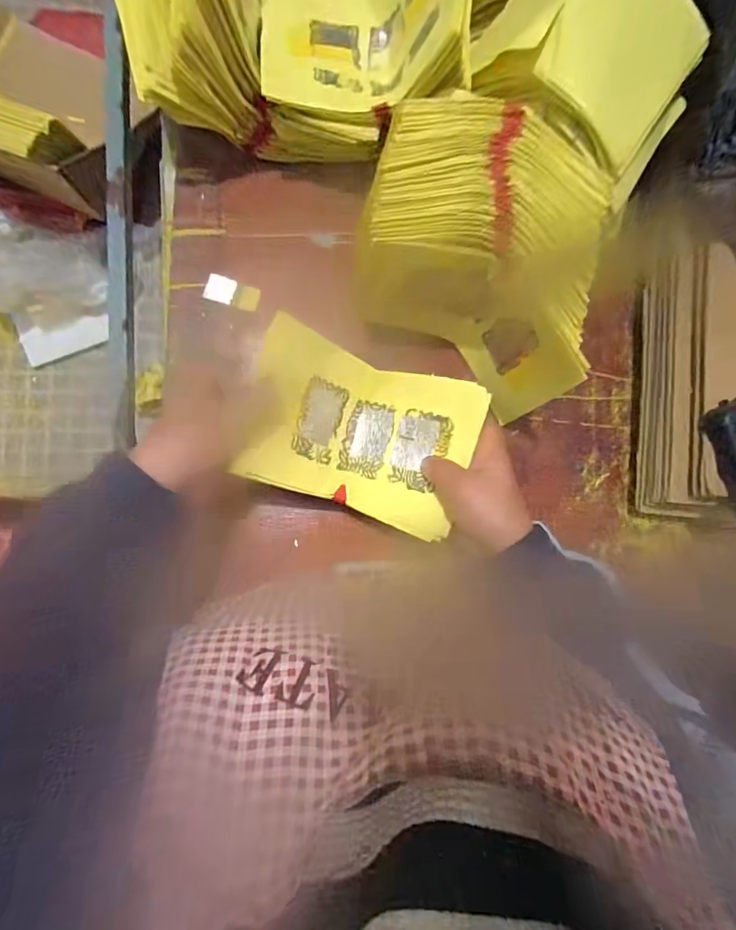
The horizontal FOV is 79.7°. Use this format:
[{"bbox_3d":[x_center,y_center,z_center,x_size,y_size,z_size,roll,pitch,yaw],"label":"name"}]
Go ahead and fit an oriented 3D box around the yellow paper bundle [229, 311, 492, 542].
[{"bbox_3d":[-0.005,-0.027,0.371,0.176,0.063,0.129,19,82,-3],"label":"yellow paper bundle"}]

